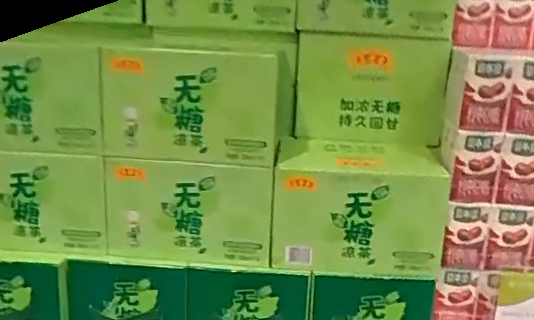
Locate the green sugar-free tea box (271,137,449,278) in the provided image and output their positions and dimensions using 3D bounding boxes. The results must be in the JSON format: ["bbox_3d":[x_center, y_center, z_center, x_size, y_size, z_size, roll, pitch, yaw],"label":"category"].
[{"bbox_3d":[0.137,0.062,0.907,0.247,0.160,0.188,3,18,1],"label":"green sugar-free tea box"}]

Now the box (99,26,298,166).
[{"bbox_3d":[-0.088,-0.109,0.866,0.245,0.167,0.245,4,18,5],"label":"box"}]

